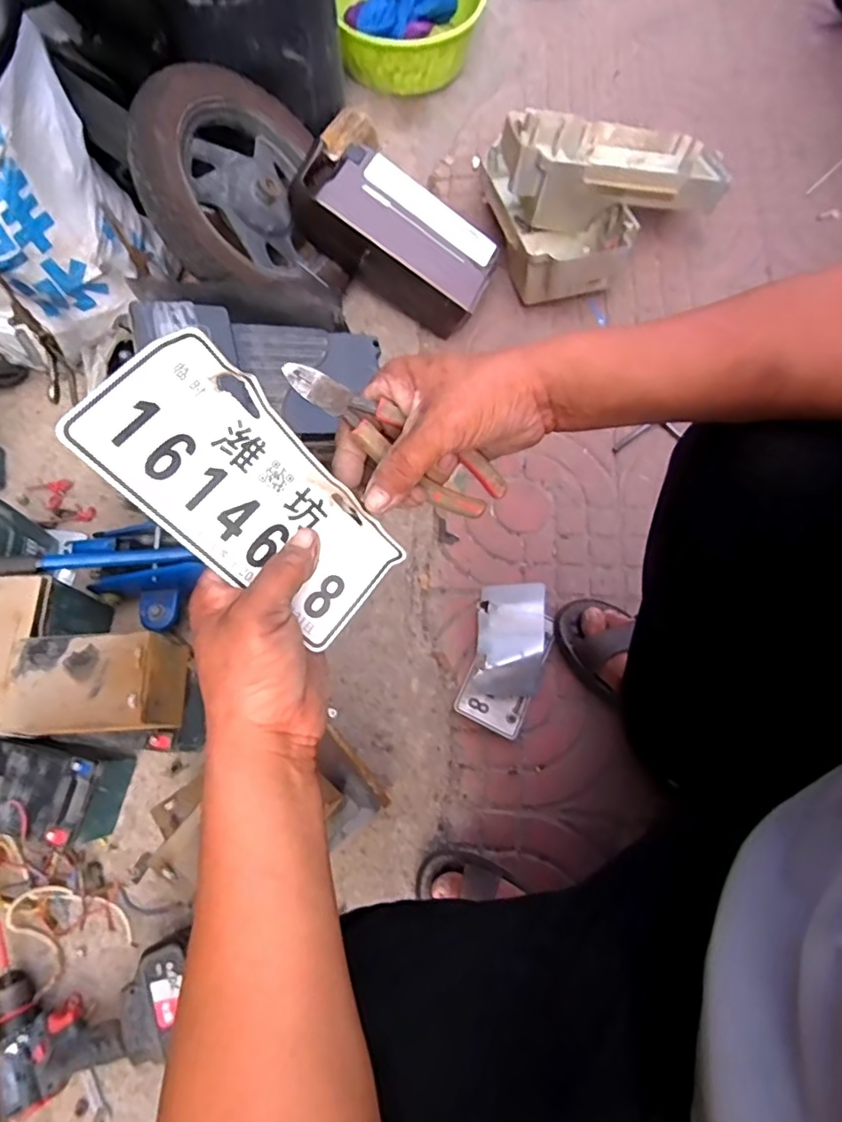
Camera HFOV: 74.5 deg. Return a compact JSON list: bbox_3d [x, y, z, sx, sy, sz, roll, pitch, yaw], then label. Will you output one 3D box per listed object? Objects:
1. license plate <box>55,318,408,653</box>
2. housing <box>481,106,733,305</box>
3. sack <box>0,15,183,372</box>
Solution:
[{"bbox_3d":[-0.094,-0.033,0.315,0.179,0.016,0.086,46,76,-25],"label":"license plate"},{"bbox_3d":[0.334,-0.645,0.974,0.412,0.189,0.346,-4,70,5],"label":"housing"},{"bbox_3d":[-0.565,-0.470,0.788,0.340,0.303,0.184,-40,71,-8],"label":"sack"}]

